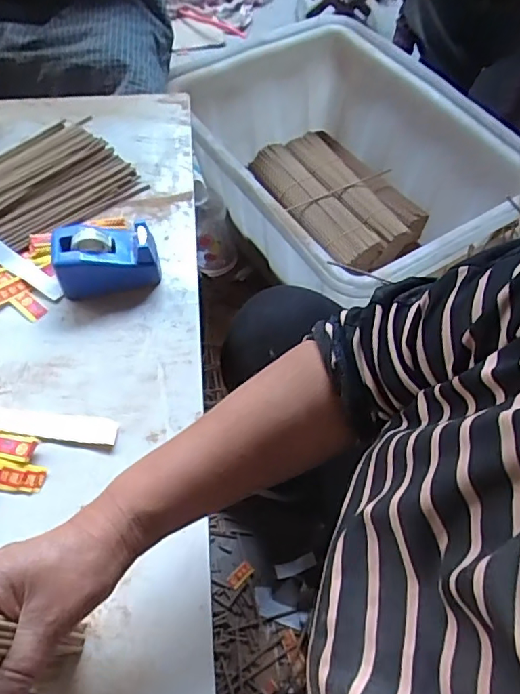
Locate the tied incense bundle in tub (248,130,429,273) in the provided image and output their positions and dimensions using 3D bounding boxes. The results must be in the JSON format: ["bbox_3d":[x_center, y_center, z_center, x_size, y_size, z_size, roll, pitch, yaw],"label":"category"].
[{"bbox_3d":[0.152,-0.294,1.064,0.232,0.060,0.334,-28,63,-17],"label":"tied incense bundle in tub"}]

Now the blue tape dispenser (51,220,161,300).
[{"bbox_3d":[-0.156,-0.092,0.551,0.100,0.054,0.049,-9,59,-7],"label":"blue tape dispenser"}]

